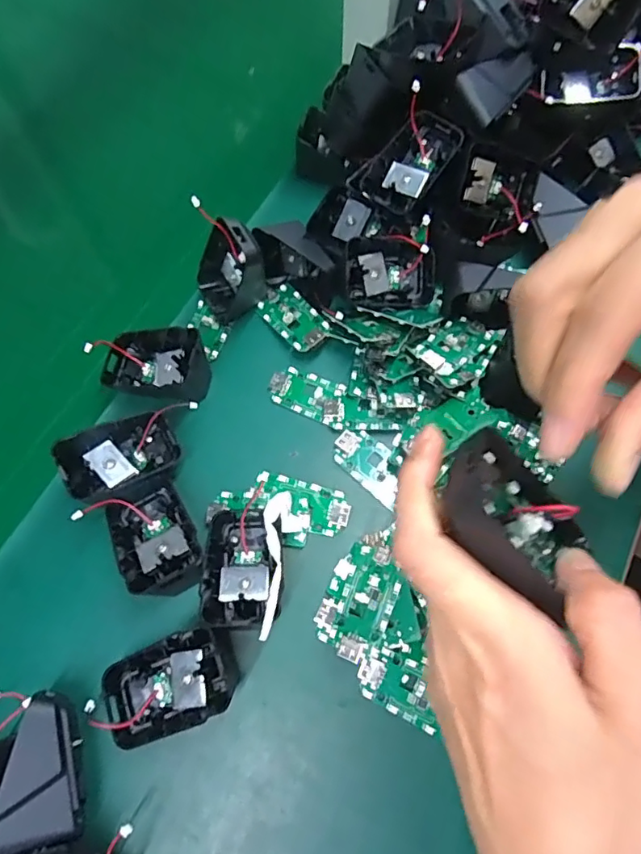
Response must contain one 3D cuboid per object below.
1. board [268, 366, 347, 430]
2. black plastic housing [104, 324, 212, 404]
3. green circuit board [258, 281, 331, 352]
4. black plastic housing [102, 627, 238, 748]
[{"bbox_3d":[-0.007,-0.024,0.368,0.057,0.006,0.032,24,69,9],"label":"board"},{"bbox_3d":[-0.109,-0.044,0.361,0.073,0.025,0.046,7,79,18],"label":"black plastic housing"},{"bbox_3d":[-0.021,-0.081,0.388,0.030,0.005,0.063,-38,61,-6],"label":"green circuit board"},{"bbox_3d":[-0.082,0.142,0.291,0.066,0.032,0.044,-23,70,-10],"label":"black plastic housing"}]

